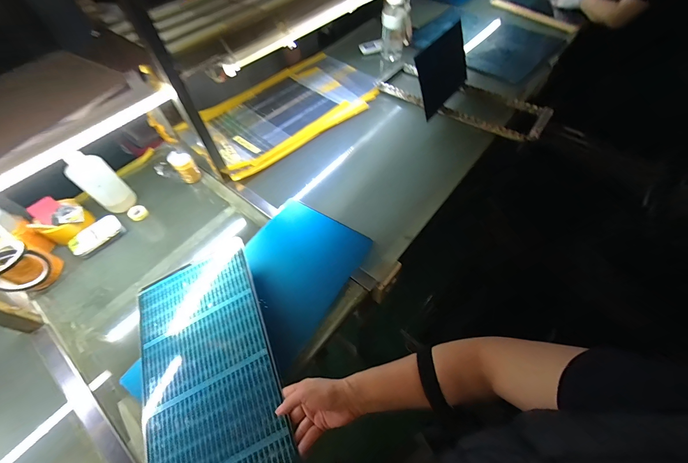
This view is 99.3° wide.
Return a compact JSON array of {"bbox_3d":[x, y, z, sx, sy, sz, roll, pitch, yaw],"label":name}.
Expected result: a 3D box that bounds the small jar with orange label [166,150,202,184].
[{"bbox_3d":[-0.428,-0.173,0.792,0.047,0.084,0.052,36,64,22],"label":"small jar with orange label"}]

